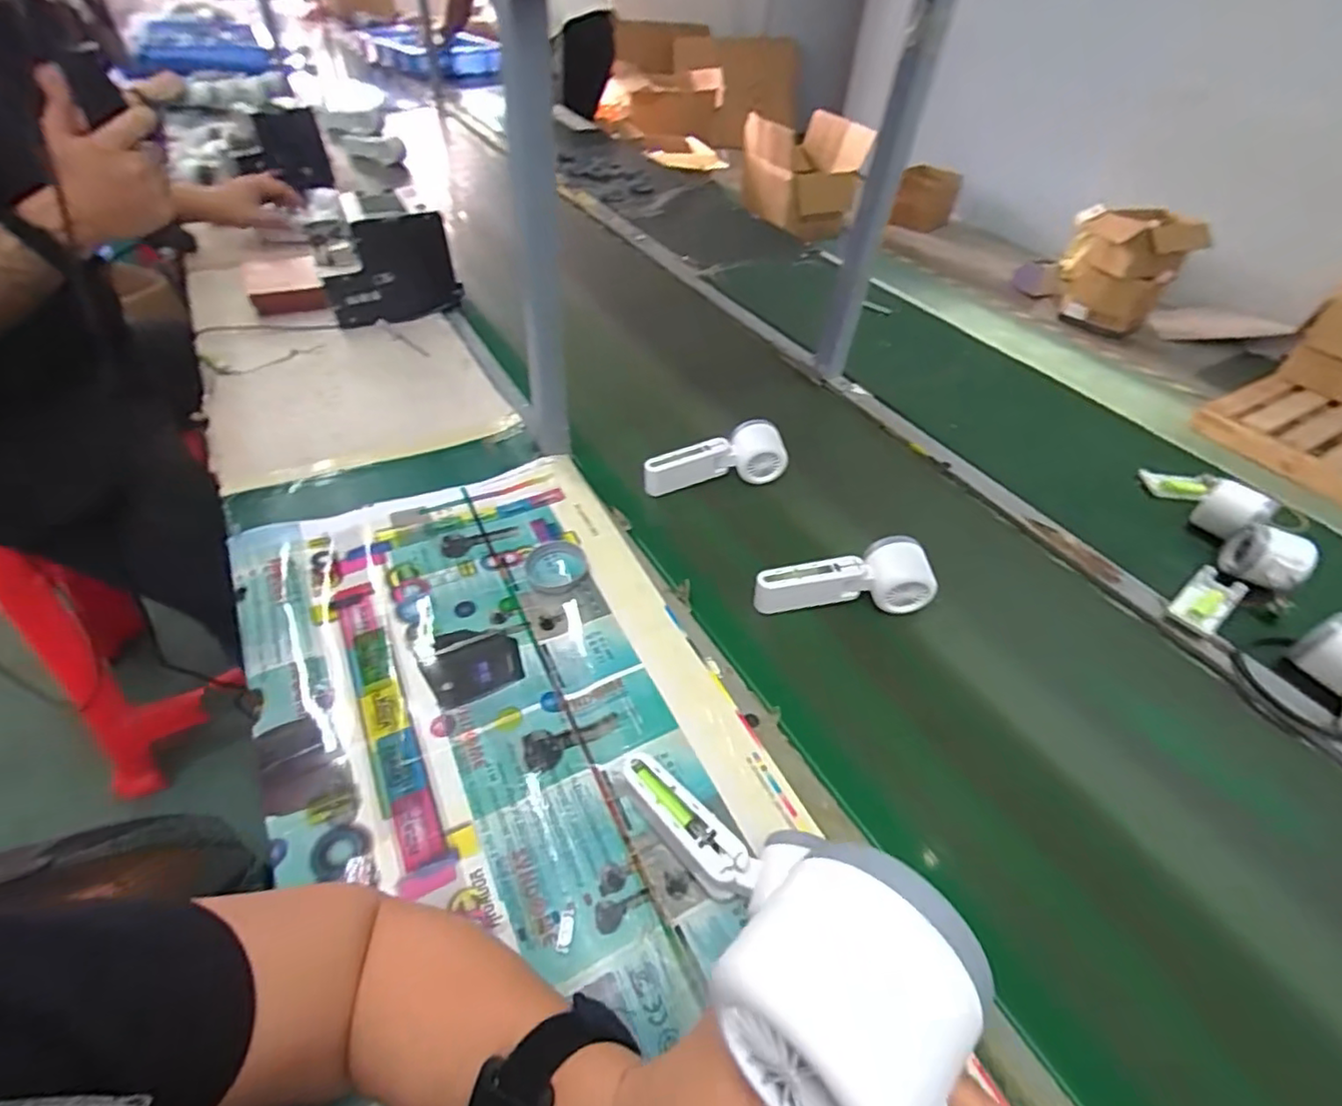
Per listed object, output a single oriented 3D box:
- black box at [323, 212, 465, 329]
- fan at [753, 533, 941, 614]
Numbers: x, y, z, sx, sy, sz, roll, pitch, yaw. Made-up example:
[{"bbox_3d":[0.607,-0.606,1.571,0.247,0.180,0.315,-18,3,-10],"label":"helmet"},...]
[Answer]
[{"bbox_3d":[-0.401,-0.404,0.903,0.182,0.132,0.036,-15,49,-19],"label":"black box"},{"bbox_3d":[0.161,0.022,0.593,0.161,0.062,0.052,-1,46,-6],"label":"fan"}]

